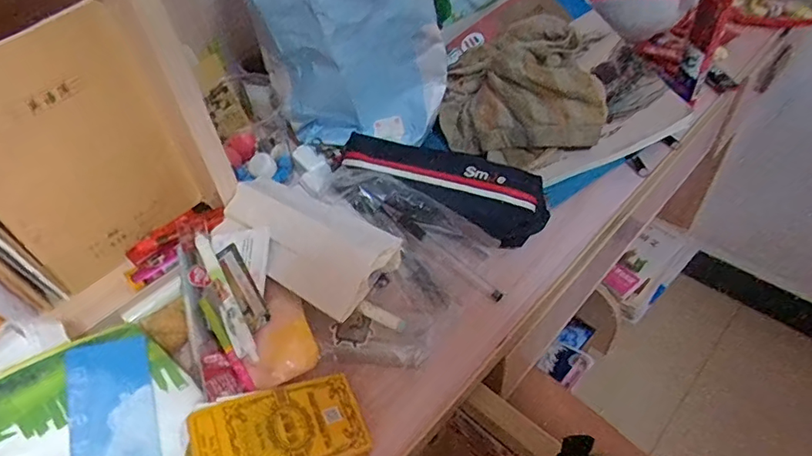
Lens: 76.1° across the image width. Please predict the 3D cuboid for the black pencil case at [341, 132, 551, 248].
[{"bbox_3d":[0.035,-0.041,0.465,0.182,0.060,0.042,16,51,19],"label":"black pencil case"}]

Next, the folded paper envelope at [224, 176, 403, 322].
[{"bbox_3d":[-0.087,0.007,0.428,0.163,0.019,0.077,29,76,28],"label":"folded paper envelope"}]

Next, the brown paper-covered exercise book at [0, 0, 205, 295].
[{"bbox_3d":[-0.250,-0.055,0.403,0.013,0.192,0.139,29,56,28],"label":"brown paper-covered exercise book"}]

